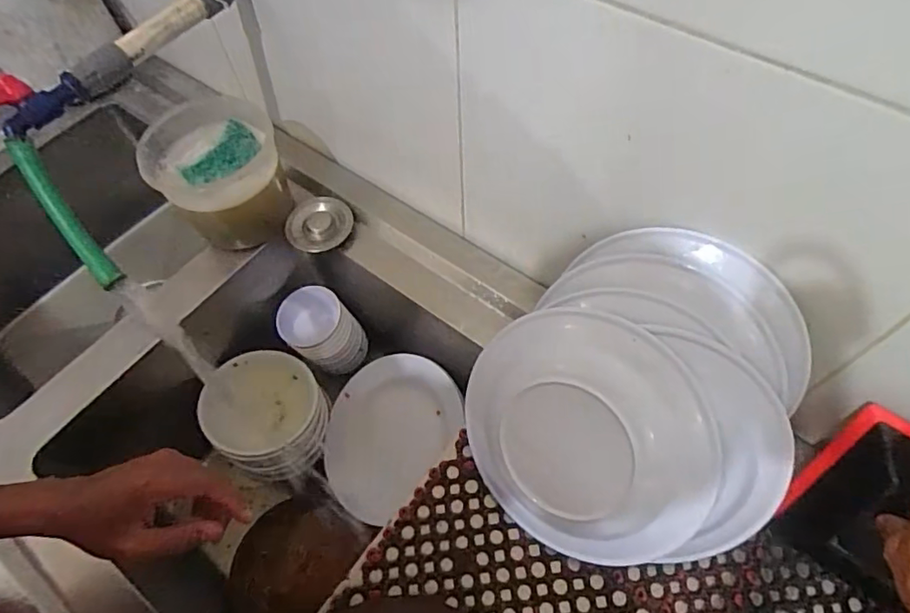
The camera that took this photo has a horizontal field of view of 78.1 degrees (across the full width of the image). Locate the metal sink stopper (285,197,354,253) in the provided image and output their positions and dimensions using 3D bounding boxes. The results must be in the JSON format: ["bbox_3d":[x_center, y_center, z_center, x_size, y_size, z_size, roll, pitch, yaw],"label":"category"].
[{"bbox_3d":[-0.174,-0.106,0.723,0.077,0.011,0.085,19,62,13],"label":"metal sink stopper"}]

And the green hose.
[{"bbox_3d":[-0.356,-0.083,0.511,0.023,0.018,0.151,-33,100,-16],"label":"green hose"}]

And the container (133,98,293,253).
[{"bbox_3d":[-0.286,-0.160,0.696,0.139,0.112,0.150,-17,60,-8],"label":"container"}]

